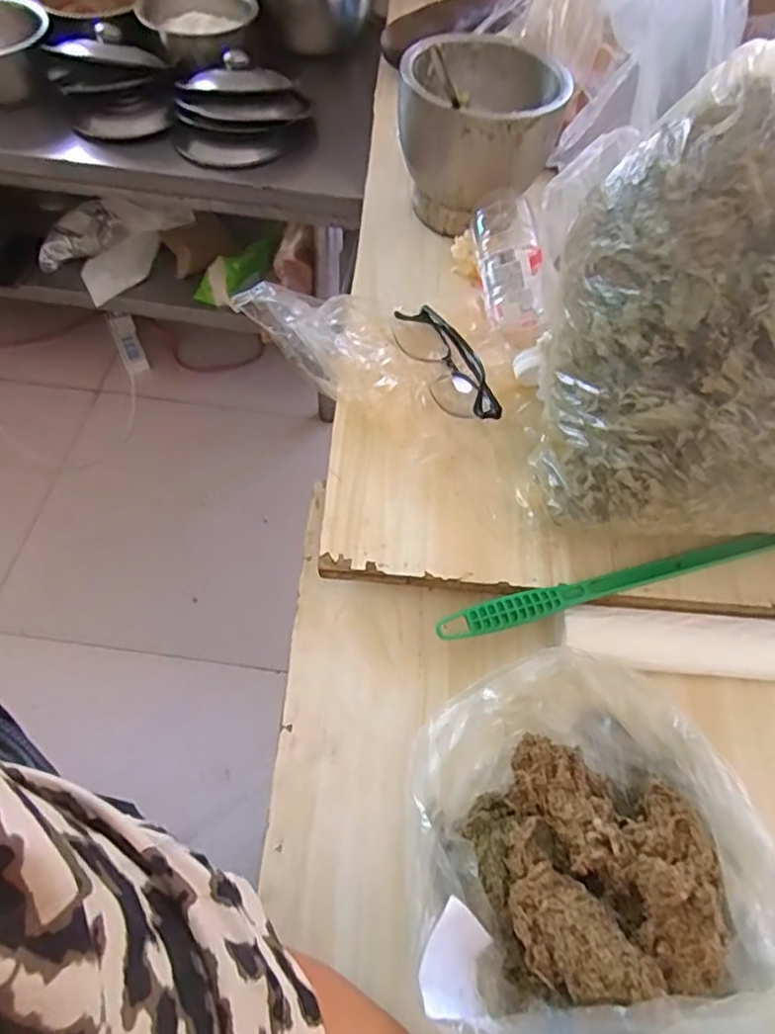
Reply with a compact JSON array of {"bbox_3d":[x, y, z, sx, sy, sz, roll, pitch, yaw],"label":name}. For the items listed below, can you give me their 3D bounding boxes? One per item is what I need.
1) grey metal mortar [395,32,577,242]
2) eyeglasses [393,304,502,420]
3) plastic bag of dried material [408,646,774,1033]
[{"bbox_3d":[0.080,-0.348,0.570,0.142,0.116,0.135,11,60,3],"label":"grey metal mortar"},{"bbox_3d":[0.050,-0.127,0.495,0.050,0.028,0.137,-19,63,-13],"label":"eyeglasses"},{"bbox_3d":[0.101,0.198,0.313,0.176,0.085,0.246,-10,61,-9],"label":"plastic bag of dried material"}]

